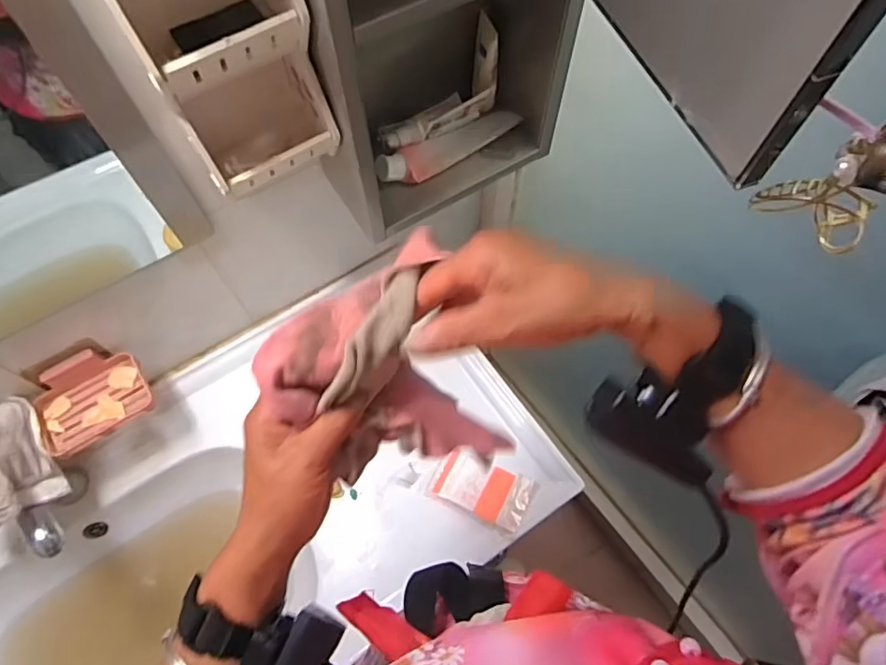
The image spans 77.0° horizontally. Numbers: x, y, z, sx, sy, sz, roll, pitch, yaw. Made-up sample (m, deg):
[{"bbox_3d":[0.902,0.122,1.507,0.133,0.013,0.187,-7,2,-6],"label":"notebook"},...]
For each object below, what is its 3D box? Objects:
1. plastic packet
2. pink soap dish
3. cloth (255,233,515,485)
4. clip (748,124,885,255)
[{"bbox_3d":[0.051,0.202,0.730,0.123,0.015,0.069,23,66,11],"label":"plastic packet"},{"bbox_3d":[-0.431,0.080,0.679,0.124,0.041,0.094,-30,67,-14],"label":"pink soap dish"},{"bbox_3d":[-0.041,0.034,0.362,0.130,0.122,0.113,-22,66,-10],"label":"cloth"},{"bbox_3d":[0.263,-0.100,0.361,0.030,0.091,0.074,-38,69,-17],"label":"clip"}]

